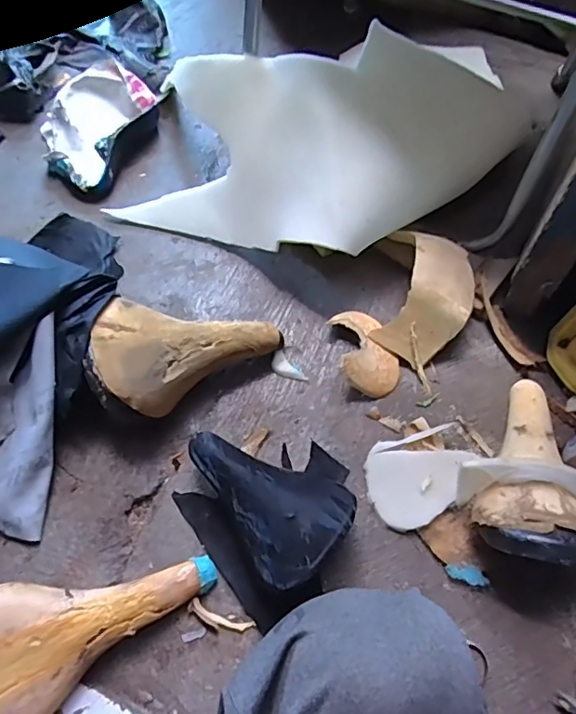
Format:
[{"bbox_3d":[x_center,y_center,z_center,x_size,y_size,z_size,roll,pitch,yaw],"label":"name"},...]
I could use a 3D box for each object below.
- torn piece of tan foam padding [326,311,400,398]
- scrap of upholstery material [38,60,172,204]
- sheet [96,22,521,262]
[{"bbox_3d":[0.102,-0.012,0.690,0.079,0.050,0.119,-5,64,-4],"label":"torn piece of tan foam padding"},{"bbox_3d":[-0.308,-0.369,0.856,0.168,0.051,0.229,27,66,11],"label":"scrap of upholstery material"},{"bbox_3d":[0.044,-0.261,0.726,0.534,0.206,0.260,7,64,2],"label":"sheet"}]

